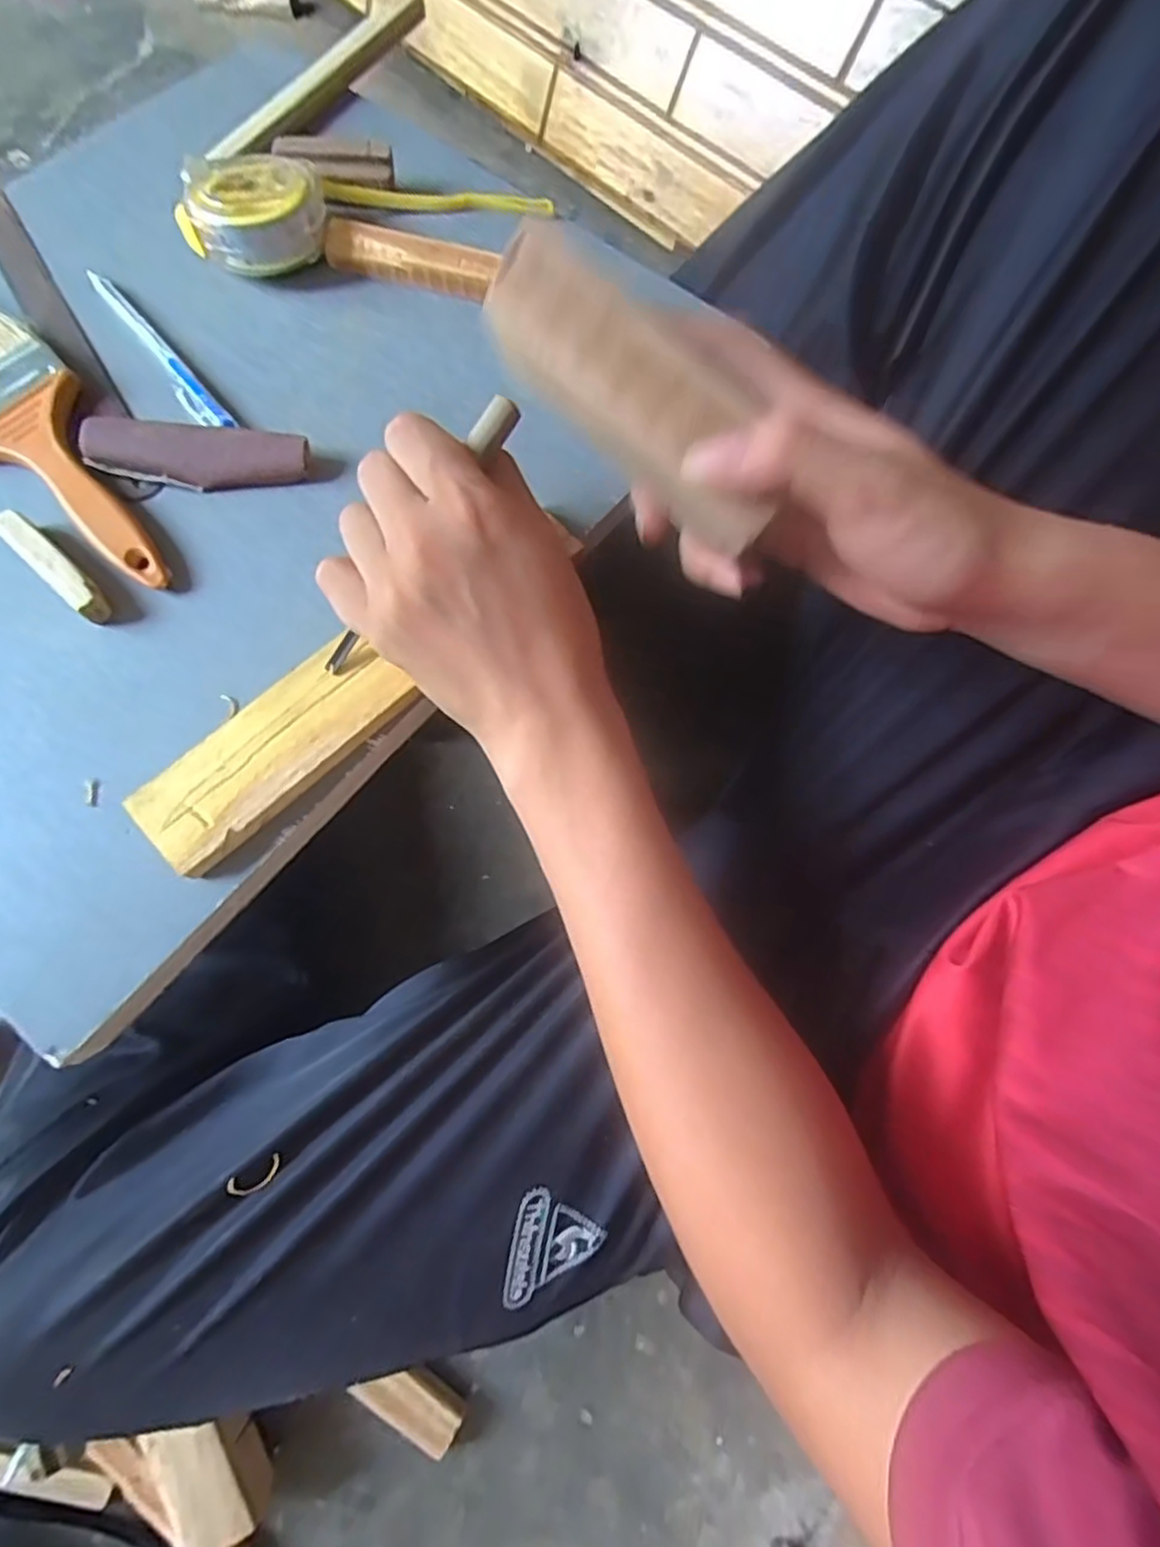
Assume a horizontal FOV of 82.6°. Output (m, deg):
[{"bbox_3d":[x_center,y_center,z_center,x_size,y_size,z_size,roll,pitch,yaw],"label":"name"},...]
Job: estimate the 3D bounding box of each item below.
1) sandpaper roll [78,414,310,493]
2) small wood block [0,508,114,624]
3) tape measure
[{"bbox_3d":[-0.184,-0.154,0.319,0.102,0.019,0.029,1,72,0],"label":"sandpaper roll"},{"bbox_3d":[-0.239,-0.094,0.300,0.067,0.016,0.014,40,76,12],"label":"small wood block"},{"bbox_3d":[-0.116,-0.314,0.361,0.190,0.032,0.069,-13,72,-4],"label":"tape measure"}]

